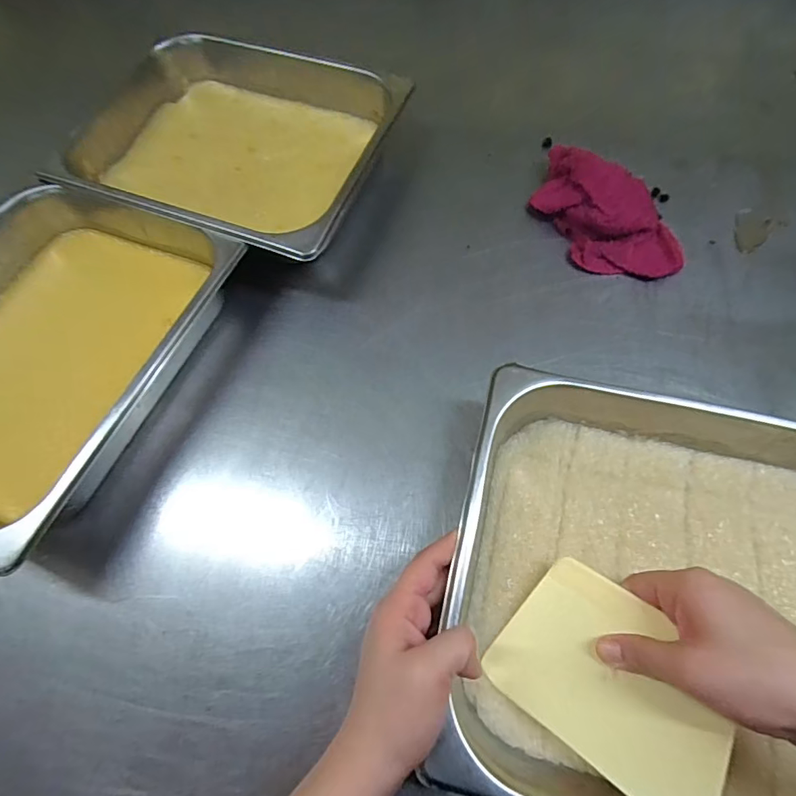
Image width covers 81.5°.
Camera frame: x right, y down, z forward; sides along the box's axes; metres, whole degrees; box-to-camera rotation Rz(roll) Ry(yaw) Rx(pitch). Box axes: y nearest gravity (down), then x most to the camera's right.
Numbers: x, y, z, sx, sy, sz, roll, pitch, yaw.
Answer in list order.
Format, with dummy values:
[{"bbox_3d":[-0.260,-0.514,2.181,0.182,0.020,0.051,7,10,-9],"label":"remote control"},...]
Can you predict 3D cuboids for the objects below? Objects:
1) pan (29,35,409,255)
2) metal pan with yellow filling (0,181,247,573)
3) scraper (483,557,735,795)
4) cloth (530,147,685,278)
[{"bbox_3d":[-0.193,-0.275,0.509,0.356,0.064,0.259,18,69,9],"label":"pan"},{"bbox_3d":[-0.308,-0.049,0.405,0.250,0.074,0.312,19,69,10],"label":"metal pan with yellow filling"},{"bbox_3d":[0.130,0.169,0.278,0.128,0.007,0.096,27,82,31],"label":"scraper"},{"bbox_3d":[0.210,-0.192,0.466,0.100,0.037,0.177,-27,69,-9],"label":"cloth"}]

